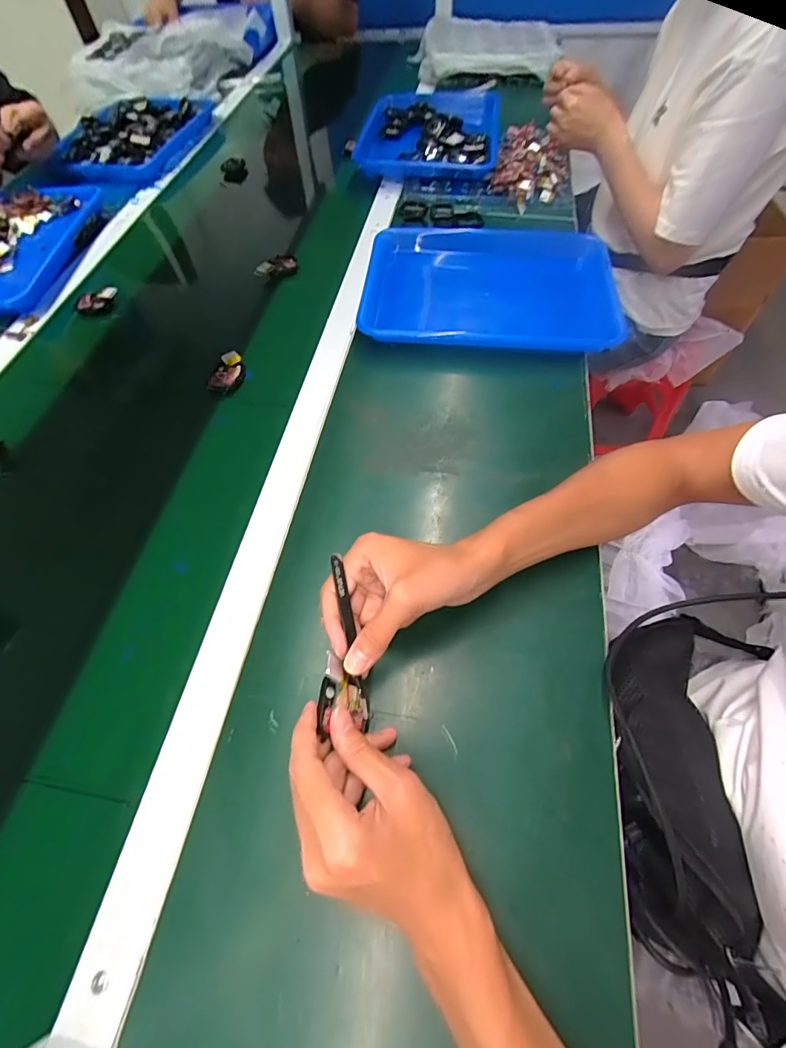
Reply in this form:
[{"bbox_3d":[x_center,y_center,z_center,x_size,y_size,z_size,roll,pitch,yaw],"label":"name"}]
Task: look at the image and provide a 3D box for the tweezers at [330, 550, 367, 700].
[{"bbox_3d":[-0.033,0.073,0.329,0.009,0.008,0.107,-12,77,-5],"label":"tweezers"}]

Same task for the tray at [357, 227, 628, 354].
[{"bbox_3d":[0.135,-0.332,0.616,0.332,0.049,0.258,5,60,5],"label":"tray"}]

